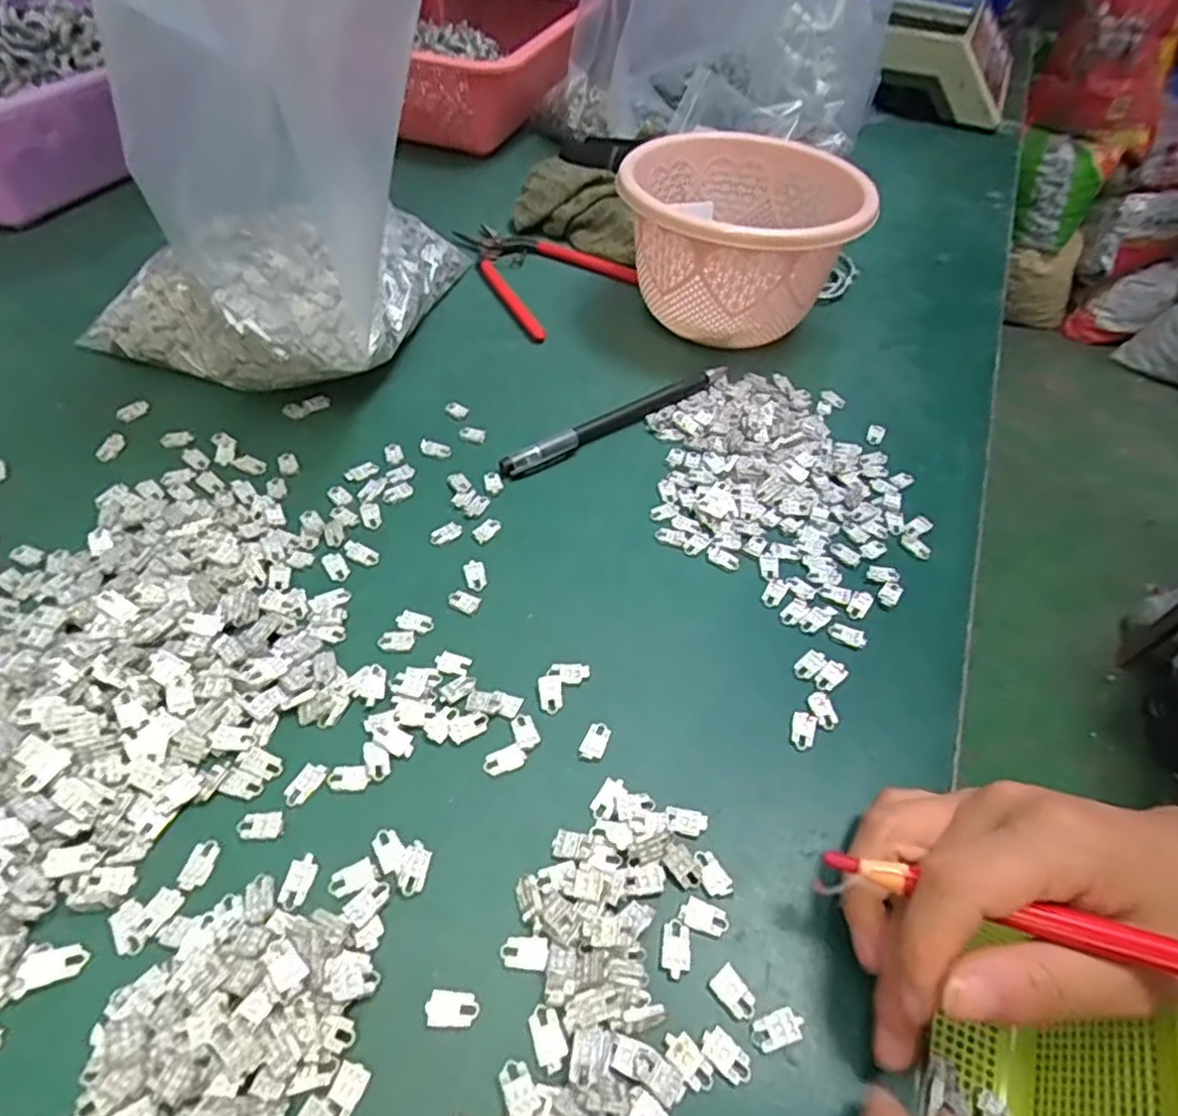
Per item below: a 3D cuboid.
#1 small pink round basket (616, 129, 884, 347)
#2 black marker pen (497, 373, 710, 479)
[{"bbox_3d":[0.092,-0.195,0.431,0.139,0.087,0.146,2,49,-2],"label":"small pink round basket"},{"bbox_3d":[0.011,-0.076,0.377,0.137,0.010,0.017,-31,58,-27],"label":"black marker pen"}]

